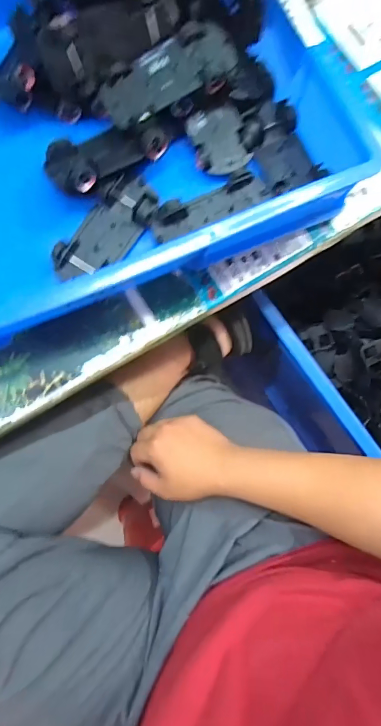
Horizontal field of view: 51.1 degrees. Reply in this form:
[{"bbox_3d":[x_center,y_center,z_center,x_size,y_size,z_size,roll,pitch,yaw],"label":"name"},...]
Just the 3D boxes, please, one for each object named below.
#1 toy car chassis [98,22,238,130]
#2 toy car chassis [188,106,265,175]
[{"bbox_3d":[-0.020,-0.276,0.382,0.132,0.023,0.052,-30,79,-5],"label":"toy car chassis"},{"bbox_3d":[0.038,-0.233,0.415,0.071,0.017,0.069,-16,78,-2],"label":"toy car chassis"}]

